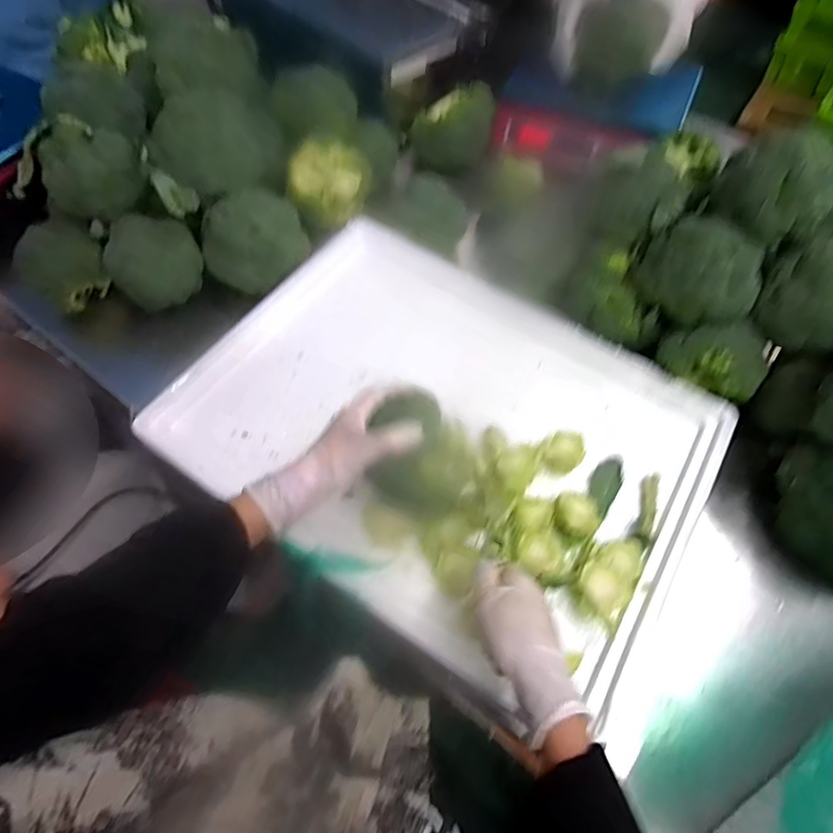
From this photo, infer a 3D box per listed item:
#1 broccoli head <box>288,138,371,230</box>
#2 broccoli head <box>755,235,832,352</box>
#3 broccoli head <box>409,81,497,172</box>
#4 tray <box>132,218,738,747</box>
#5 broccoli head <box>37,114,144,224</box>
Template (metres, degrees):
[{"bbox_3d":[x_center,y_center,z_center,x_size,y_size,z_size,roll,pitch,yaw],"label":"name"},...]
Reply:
[{"bbox_3d":[-0.128,-0.349,0.785,0.123,0.093,0.096,-5,59,-6],"label":"broccoli head"},{"bbox_3d":[0.449,-0.142,0.587,0.111,0.085,0.099,38,64,19],"label":"broccoli head"},{"bbox_3d":[0.063,-0.490,0.880,0.116,0.084,0.123,20,59,10],"label":"broccoli head"},{"bbox_3d":[0.039,0.006,0.607,0.552,0.065,0.438,32,62,16],"label":"tray"},{"bbox_3d":[-0.391,-0.296,0.628,0.113,0.093,0.088,-26,63,-18],"label":"broccoli head"}]

